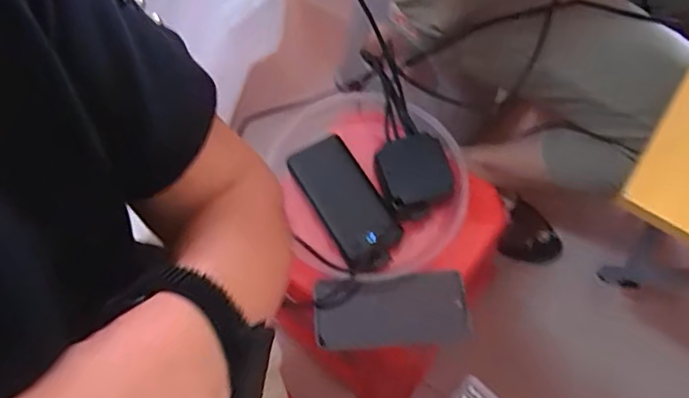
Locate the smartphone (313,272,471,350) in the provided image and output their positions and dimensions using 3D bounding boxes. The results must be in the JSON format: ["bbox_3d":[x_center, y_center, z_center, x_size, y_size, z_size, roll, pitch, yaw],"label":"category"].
[{"bbox_3d":[0.050,0.123,0.622,0.164,0.013,0.074,-6,74,7],"label":"smartphone"}]

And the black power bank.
[{"bbox_3d":[0.000,0.001,0.657,0.067,0.023,0.154,-31,70,-12],"label":"black power bank"}]

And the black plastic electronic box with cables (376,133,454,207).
[{"bbox_3d":[0.077,-0.031,0.635,0.071,0.029,0.072,-16,68,-6],"label":"black plastic electronic box with cables"}]

